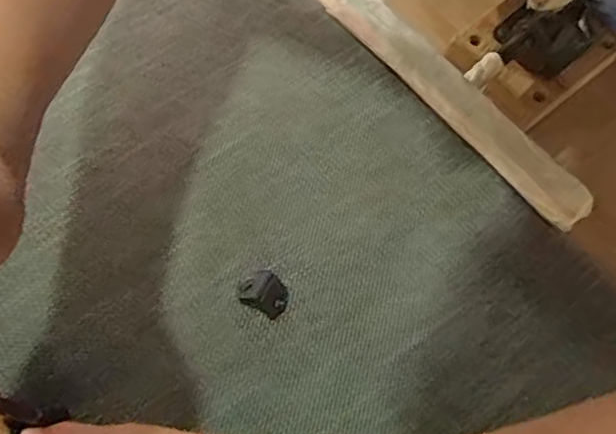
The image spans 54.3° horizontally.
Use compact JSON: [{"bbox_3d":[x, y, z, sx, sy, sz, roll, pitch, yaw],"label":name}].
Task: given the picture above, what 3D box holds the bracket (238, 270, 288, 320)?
[{"bbox_3d":[-0.022,0.039,0.311,0.024,0.006,0.020,37,70,10],"label":"bracket"}]

